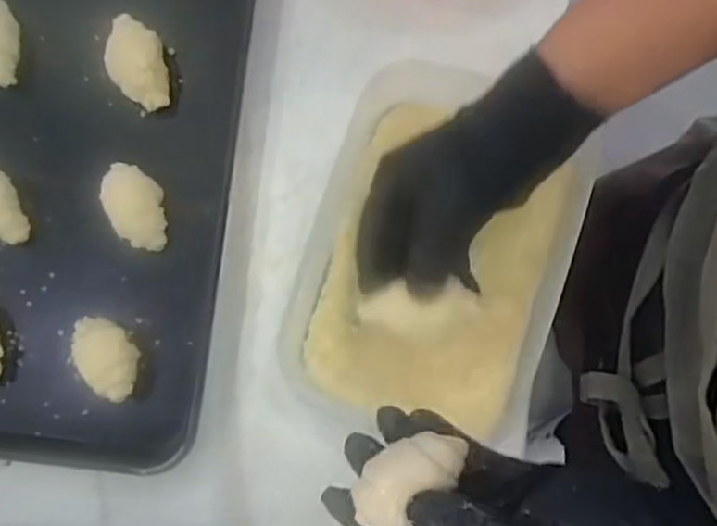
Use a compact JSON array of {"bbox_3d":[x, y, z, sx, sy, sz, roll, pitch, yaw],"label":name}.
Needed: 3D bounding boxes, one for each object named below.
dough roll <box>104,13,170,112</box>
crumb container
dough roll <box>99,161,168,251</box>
[{"bbox_3d":[-0.160,-0.142,0.524,0.043,0.037,0.070,-20,79,0],"label":"dough roll"},{"bbox_3d":[0.049,-0.004,0.458,0.159,0.073,0.211,19,79,4],"label":"crumb container"},{"bbox_3d":[-0.154,-0.039,0.510,0.038,0.029,0.064,-28,81,1],"label":"dough roll"}]

